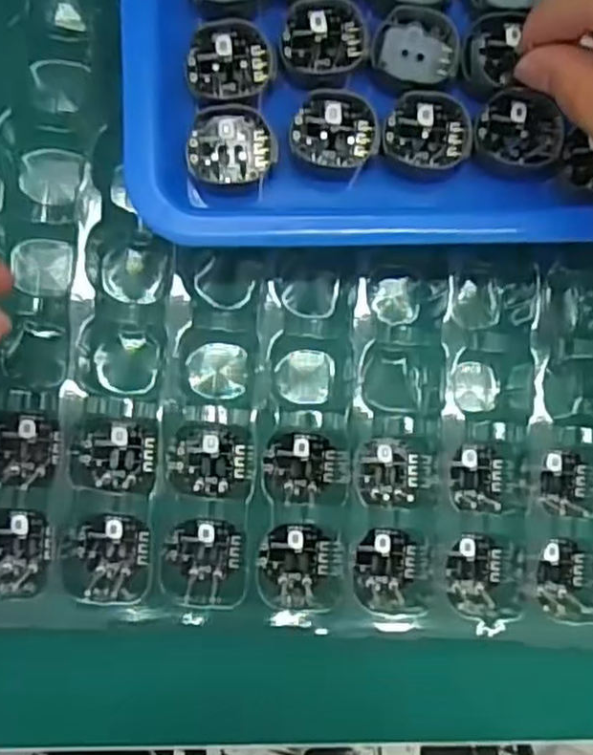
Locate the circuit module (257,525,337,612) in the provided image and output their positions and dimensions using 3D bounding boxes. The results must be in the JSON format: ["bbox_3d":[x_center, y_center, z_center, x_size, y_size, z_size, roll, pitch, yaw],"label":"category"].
[{"bbox_3d":[0.001,0.066,0.260,0.026,0.004,0.029,1,84,-5],"label":"circuit module"}]

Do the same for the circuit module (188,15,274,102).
[{"bbox_3d":[-0.021,-0.100,0.236,0.027,0.005,0.026,-4,84,-6],"label":"circuit module"}]

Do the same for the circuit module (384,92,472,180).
[{"bbox_3d":[0.043,-0.080,0.246,0.029,0.015,0.023,1,83,-5],"label":"circuit module"}]

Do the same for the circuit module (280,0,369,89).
[{"bbox_3d":[0.009,-0.108,0.239,0.027,0.005,0.027,-3,84,-6],"label":"circuit module"}]

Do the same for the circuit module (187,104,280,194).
[{"bbox_3d":[-0.021,-0.072,0.236,0.027,0.009,0.024,-4,84,-6],"label":"circuit module"}]

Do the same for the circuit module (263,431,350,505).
[{"bbox_3d":[0.004,0.032,0.261,0.029,0.005,0.024,1,84,-5],"label":"circuit module"}]

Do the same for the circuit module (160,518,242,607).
[{"bbox_3d":[-0.032,0.064,0.255,0.026,0.007,0.029,2,83,-5],"label":"circuit module"}]

